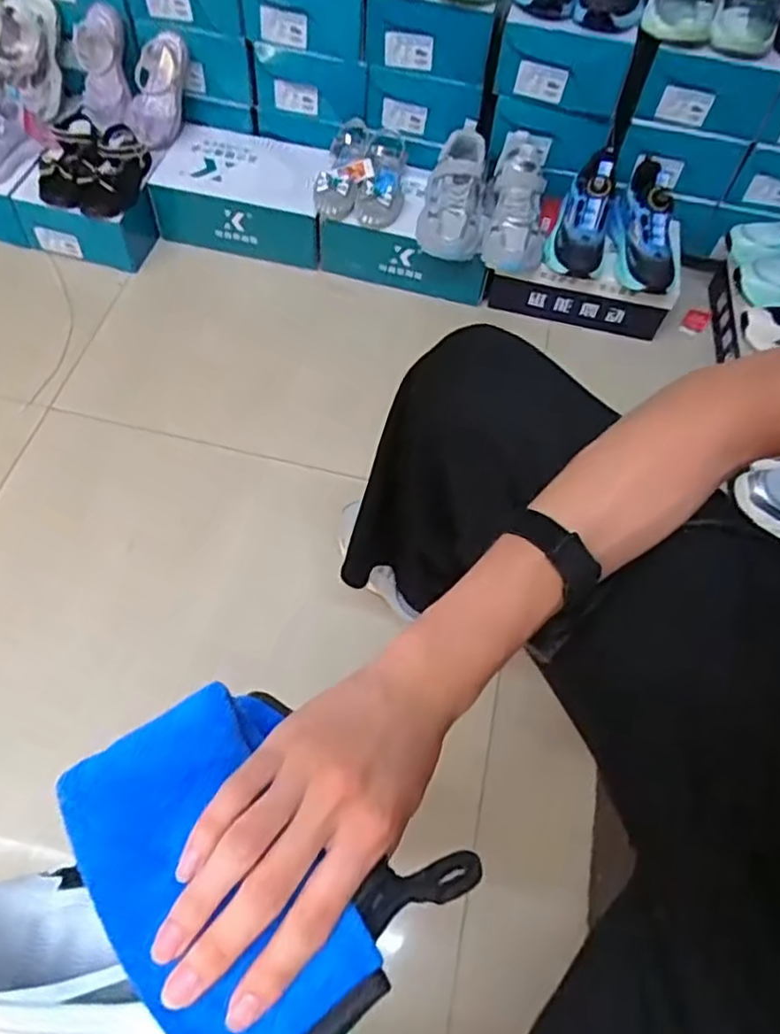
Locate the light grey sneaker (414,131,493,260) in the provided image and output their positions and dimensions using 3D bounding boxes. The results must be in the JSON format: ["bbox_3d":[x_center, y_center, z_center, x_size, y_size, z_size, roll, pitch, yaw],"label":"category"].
[{"bbox_3d":[0.119,-0.550,1.158,0.118,0.075,0.225,11,75,2],"label":"light grey sneaker"}]

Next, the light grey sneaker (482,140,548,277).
[{"bbox_3d":[0.223,-0.539,1.156,0.103,0.139,0.204,7,61,0],"label":"light grey sneaker"}]

